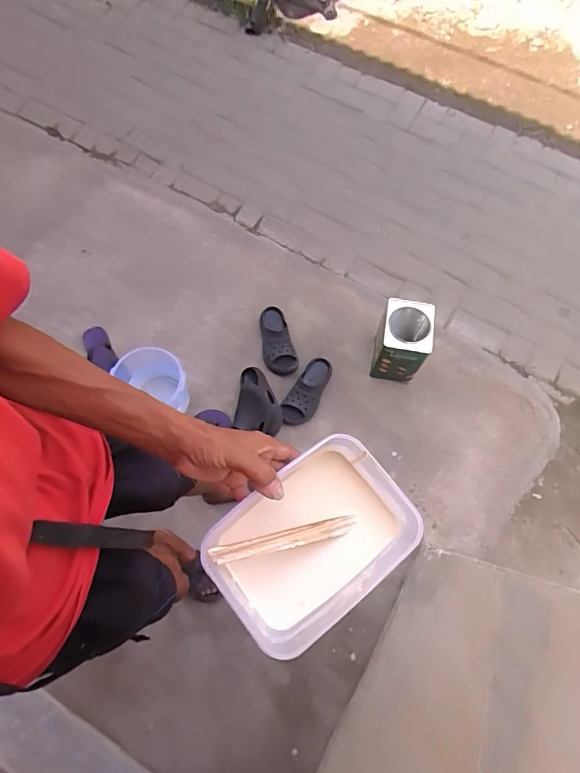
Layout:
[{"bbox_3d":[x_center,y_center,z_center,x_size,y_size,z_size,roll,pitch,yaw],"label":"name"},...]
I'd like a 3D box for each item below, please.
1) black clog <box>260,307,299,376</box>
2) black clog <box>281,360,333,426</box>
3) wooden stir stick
[{"bbox_3d":[-0.051,-0.158,1.497,0.110,0.071,0.248,-16,73,-1],"label":"black clog"},{"bbox_3d":[0.063,0.013,1.445,0.105,0.080,0.236,32,78,12],"label":"black clog"},{"bbox_3d":[-0.004,0.156,0.454,0.157,0.013,0.018,-4,73,-26],"label":"wooden stir stick"}]

